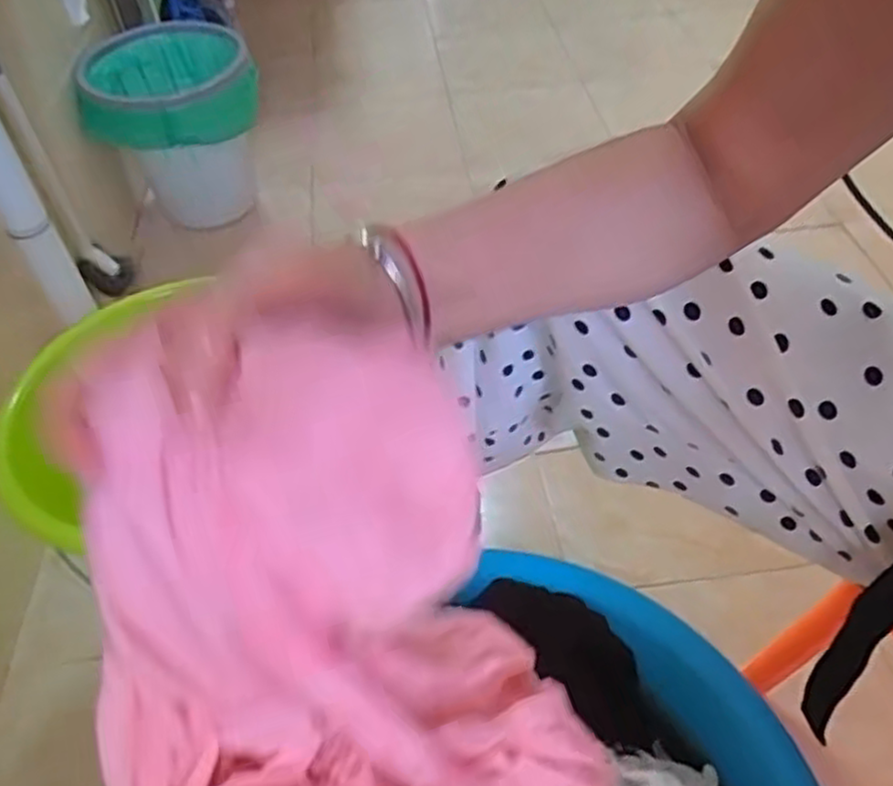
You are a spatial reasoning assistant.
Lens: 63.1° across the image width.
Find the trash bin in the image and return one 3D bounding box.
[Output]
[{"bbox_3d":[-0.437,-0.432,1.227,0.249,0.271,0.286,-16,49,-12],"label":"trash bin"}]

